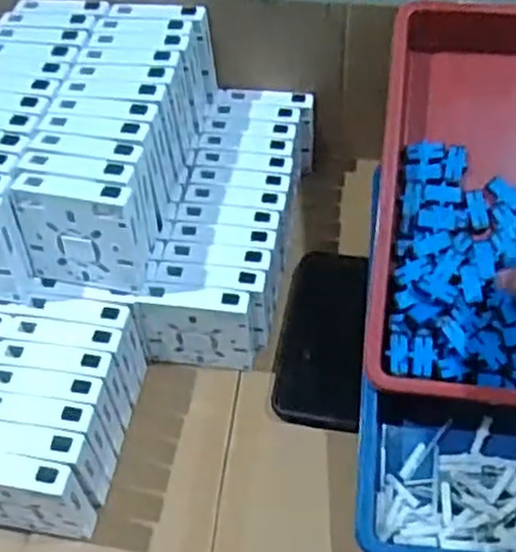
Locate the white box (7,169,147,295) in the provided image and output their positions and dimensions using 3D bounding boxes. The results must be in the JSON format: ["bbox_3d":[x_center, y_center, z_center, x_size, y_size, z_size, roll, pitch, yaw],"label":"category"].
[{"bbox_3d":[-0.128,-0.031,0.525,0.085,0.088,0.023,10,42,8],"label":"white box"}]

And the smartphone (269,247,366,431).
[{"bbox_3d":[0.054,0.050,0.595,0.070,0.016,0.151,5,52,7],"label":"smartphone"}]

